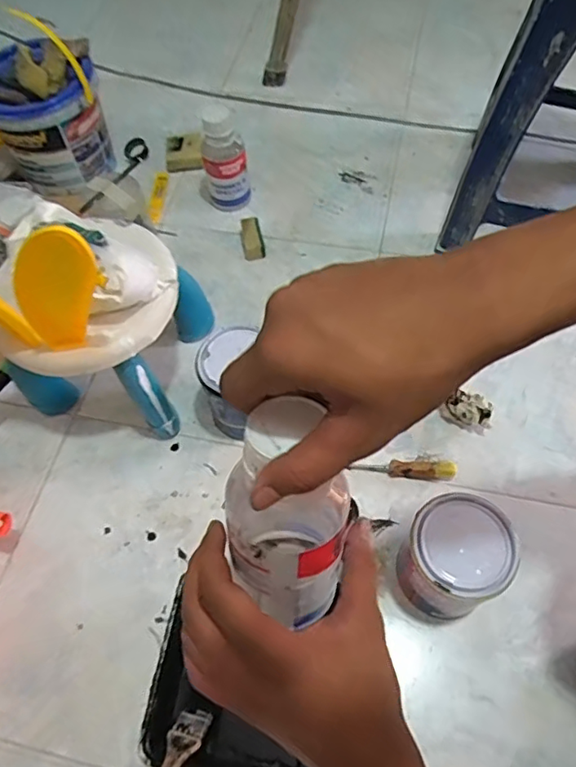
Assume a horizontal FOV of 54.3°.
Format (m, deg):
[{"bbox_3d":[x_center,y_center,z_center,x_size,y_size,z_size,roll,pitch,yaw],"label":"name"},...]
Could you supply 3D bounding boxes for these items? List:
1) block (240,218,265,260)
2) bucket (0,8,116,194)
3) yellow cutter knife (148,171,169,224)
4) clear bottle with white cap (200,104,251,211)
[{"bbox_3d":[-0.062,-0.249,0.959,0.035,0.035,0.074,-8,61,-3],"label":"block"},{"bbox_3d":[-0.416,-0.473,0.978,0.190,0.223,0.171,-13,60,-4],"label":"bucket"},{"bbox_3d":[-0.238,-0.343,1.035,0.026,0.012,0.127,0,61,2],"label":"yellow cutter knife"},{"bbox_3d":[-0.114,-0.380,0.961,0.086,0.169,0.068,-12,61,-5],"label":"clear bottle with white cap"}]

